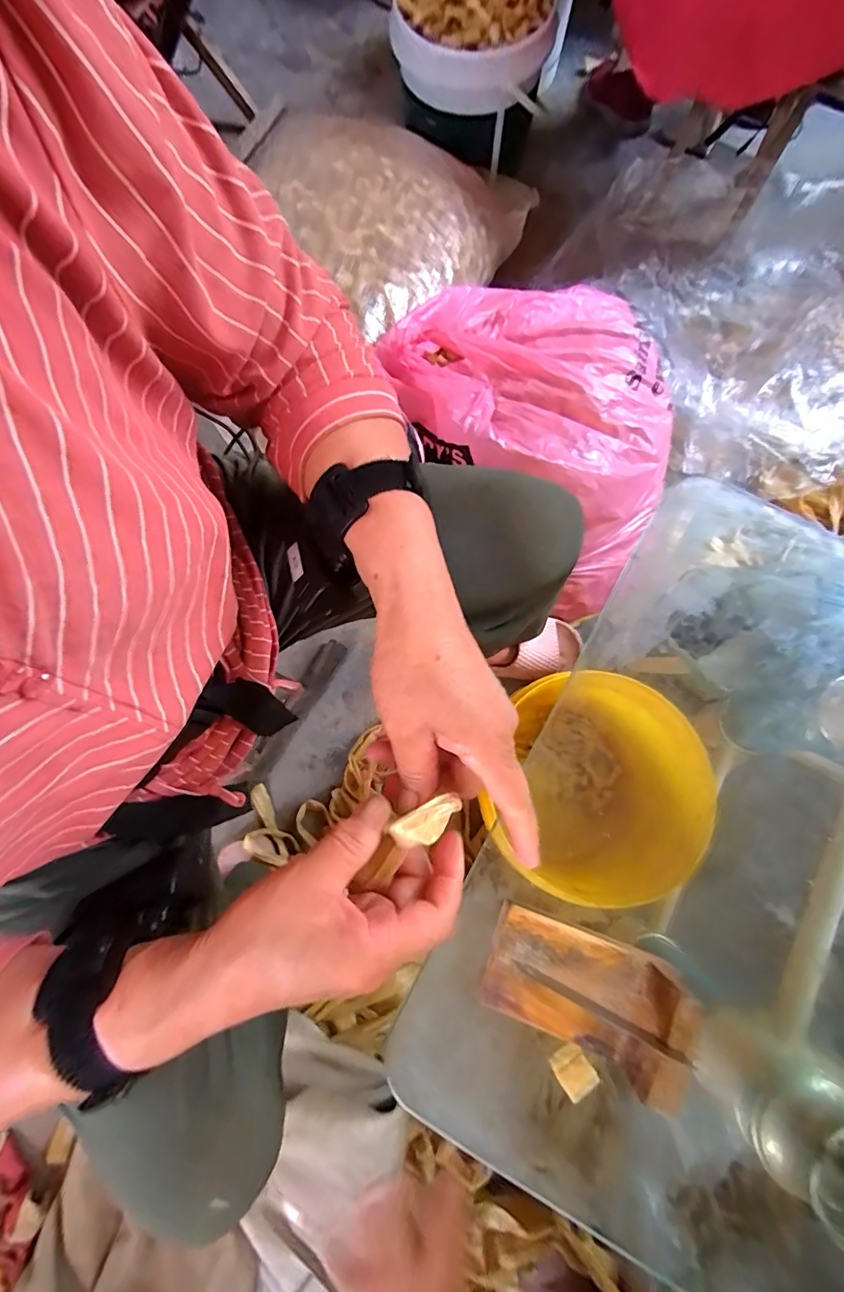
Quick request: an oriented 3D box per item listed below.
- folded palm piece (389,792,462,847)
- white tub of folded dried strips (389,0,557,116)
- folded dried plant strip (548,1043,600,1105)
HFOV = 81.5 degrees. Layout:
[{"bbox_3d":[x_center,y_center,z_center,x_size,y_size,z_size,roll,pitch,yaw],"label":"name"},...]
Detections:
[{"bbox_3d":[0.002,0.088,0.244,0.037,0.010,0.016,-34,80,-1],"label":"folded palm piece"},{"bbox_3d":[0.079,-0.999,0.775,0.245,0.115,0.228,0,78,0],"label":"white tub of folded dried strips"},{"bbox_3d":[0.097,0.270,0.311,0.022,0.004,0.027,-35,80,-6],"label":"folded dried plant strip"}]

